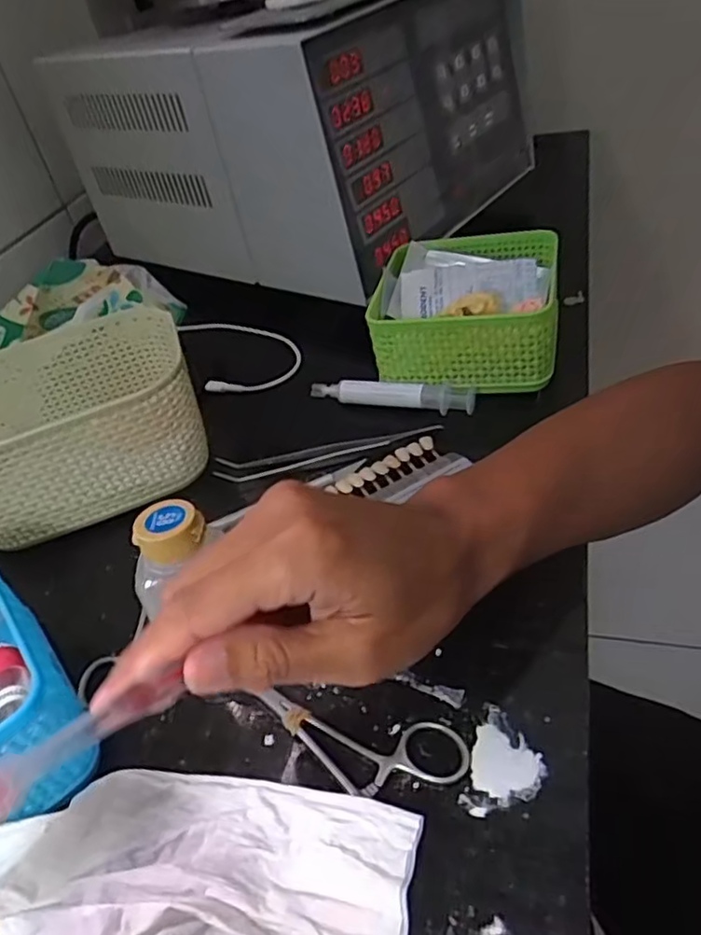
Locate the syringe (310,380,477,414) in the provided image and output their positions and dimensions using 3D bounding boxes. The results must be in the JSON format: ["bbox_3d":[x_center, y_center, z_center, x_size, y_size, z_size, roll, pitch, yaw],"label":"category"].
[{"bbox_3d":[0.030,-0.057,0.487,0.125,0.021,0.020,5,44,20],"label":"syringe"}]

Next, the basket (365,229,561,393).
[{"bbox_3d":[0.091,-0.124,0.503,0.138,0.057,0.131,4,44,15],"label":"basket"}]

